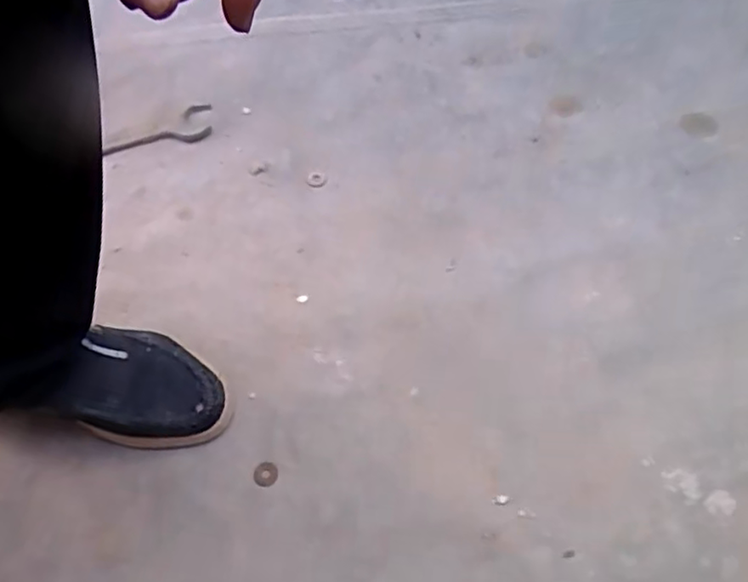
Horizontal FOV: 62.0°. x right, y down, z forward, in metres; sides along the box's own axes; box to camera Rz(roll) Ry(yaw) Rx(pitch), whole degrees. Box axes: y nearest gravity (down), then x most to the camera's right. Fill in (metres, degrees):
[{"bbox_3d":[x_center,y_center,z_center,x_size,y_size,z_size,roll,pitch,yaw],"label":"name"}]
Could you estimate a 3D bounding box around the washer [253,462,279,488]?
[{"bbox_3d":[-0.098,0.166,0.565,0.022,0.004,0.021,0,60,0],"label":"washer"}]

